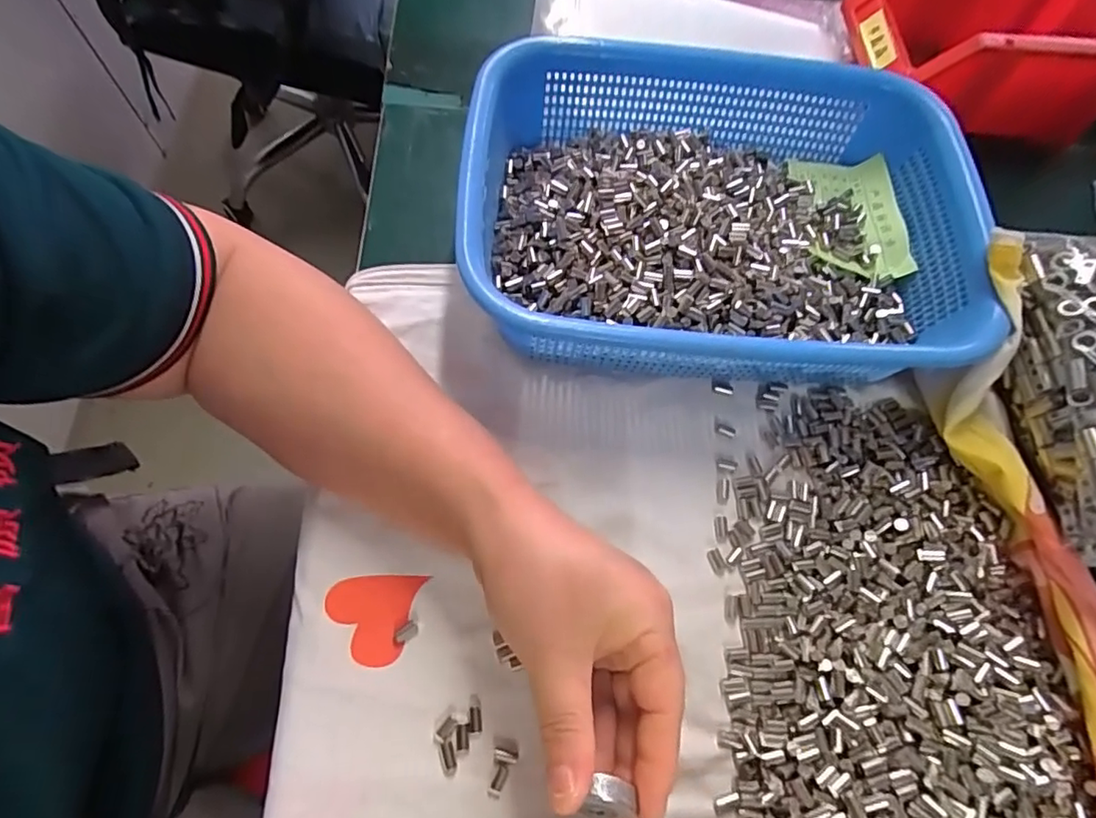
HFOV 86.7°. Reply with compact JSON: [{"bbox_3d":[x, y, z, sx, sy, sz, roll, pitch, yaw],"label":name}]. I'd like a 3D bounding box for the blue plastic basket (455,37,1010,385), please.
[{"bbox_3d":[0.097,-0.111,0.341,0.269,0.072,0.208,4,66,-2],"label":"blue plastic basket"}]

